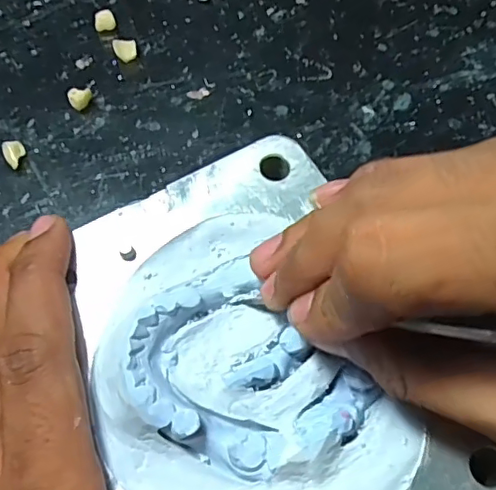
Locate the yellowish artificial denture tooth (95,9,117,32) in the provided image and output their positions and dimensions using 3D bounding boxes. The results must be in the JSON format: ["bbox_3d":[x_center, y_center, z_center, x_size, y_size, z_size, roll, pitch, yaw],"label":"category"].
[{"bbox_3d":[-0.069,-0.108,0.271,0.010,0.006,0.010,0,66,-1],"label":"yellowish artificial denture tooth"}]

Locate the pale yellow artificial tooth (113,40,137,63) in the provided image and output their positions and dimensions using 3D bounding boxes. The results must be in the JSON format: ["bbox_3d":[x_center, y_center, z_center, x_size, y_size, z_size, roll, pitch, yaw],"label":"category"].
[{"bbox_3d":[-0.057,-0.090,0.262,0.010,0.008,0.009,-13,67,-7],"label":"pale yellow artificial tooth"}]

